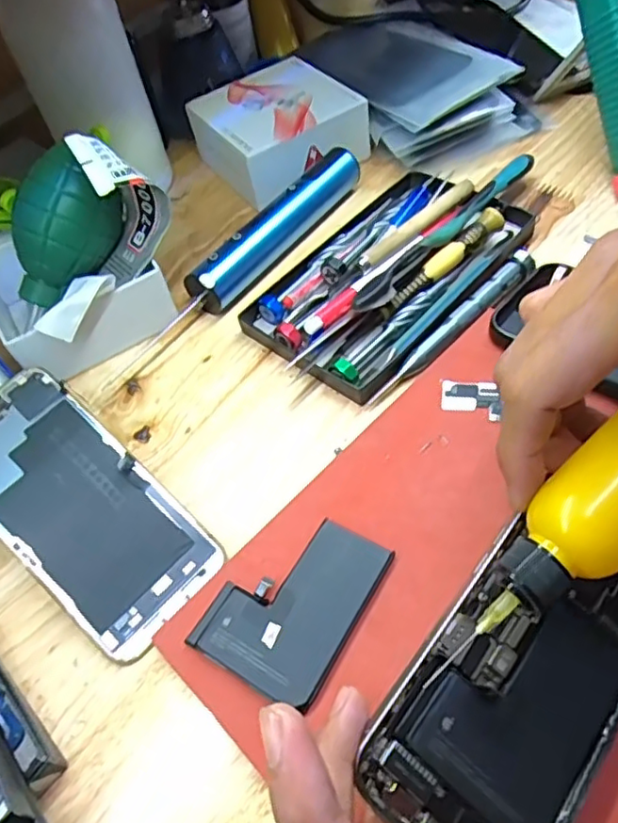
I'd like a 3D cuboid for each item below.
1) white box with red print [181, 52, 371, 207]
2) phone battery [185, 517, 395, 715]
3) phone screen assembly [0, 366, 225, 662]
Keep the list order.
[{"bbox_3d":[-0.024,-0.212,0.467,0.105,0.047,0.106,-31,54,-13],"label":"white box with red print"},{"bbox_3d":[-0.007,0.079,0.262,0.057,0.005,0.076,23,60,24],"label":"phone battery"},{"bbox_3d":[-0.109,0.043,0.287,0.139,0.006,0.067,42,67,10],"label":"phone screen assembly"}]

